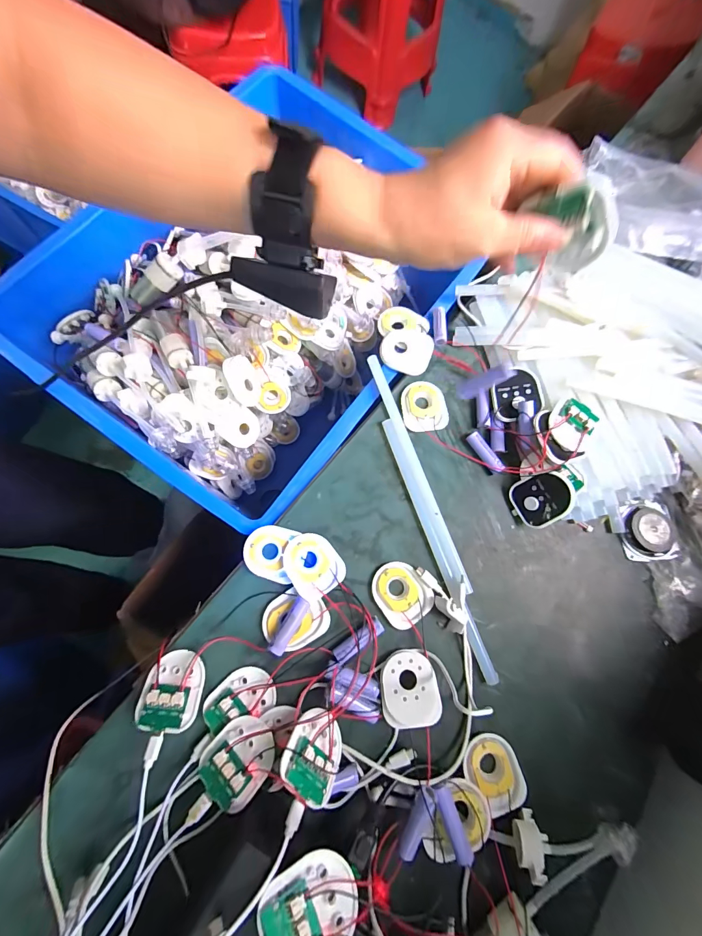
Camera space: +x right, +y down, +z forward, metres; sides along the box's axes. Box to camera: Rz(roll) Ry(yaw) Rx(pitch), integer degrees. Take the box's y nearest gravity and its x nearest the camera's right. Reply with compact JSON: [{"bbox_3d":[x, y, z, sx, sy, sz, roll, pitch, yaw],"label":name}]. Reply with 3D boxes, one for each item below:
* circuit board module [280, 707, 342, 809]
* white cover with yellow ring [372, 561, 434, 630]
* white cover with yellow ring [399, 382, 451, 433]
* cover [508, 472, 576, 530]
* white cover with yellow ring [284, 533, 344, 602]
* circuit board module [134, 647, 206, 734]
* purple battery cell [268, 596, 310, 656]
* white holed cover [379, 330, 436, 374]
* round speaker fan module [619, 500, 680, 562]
[{"bbox_3d":[-0.026,0.216,0.283,0.047,0.013,0.056,48,34,-3],"label":"circuit board module"},{"bbox_3d":[0.049,0.120,0.358,0.047,0.011,0.056,-36,83,-13],"label":"white cover with yellow ring"},{"bbox_3d":[0.081,-0.068,0.410,0.049,0.007,0.057,-2,77,-7],"label":"white cover with yellow ring"},{"bbox_3d":[0.187,0.031,0.365,0.007,0.057,0.047,-6,70,-47],"label":"cover"},{"bbox_3d":[-0.035,0.090,0.349,0.048,0.018,0.057,-32,75,-12],"label":"white cover with yellow ring"},{"bbox_3d":[-0.148,0.182,0.306,0.048,0.011,0.057,3,51,4],"label":"circuit board module"},{"bbox_3d":[-0.055,0.140,0.331,0.016,0.016,0.049,30,75,1],"label":"purple battery cell"},{"bbox_3d":[0.063,-0.135,0.428,0.057,0.008,0.051,21,89,11],"label":"white holed cover"},{"bbox_3d":[0.308,0.064,0.386,0.054,0.015,0.061,-2,77,-7],"label":"round speaker fan module"}]

